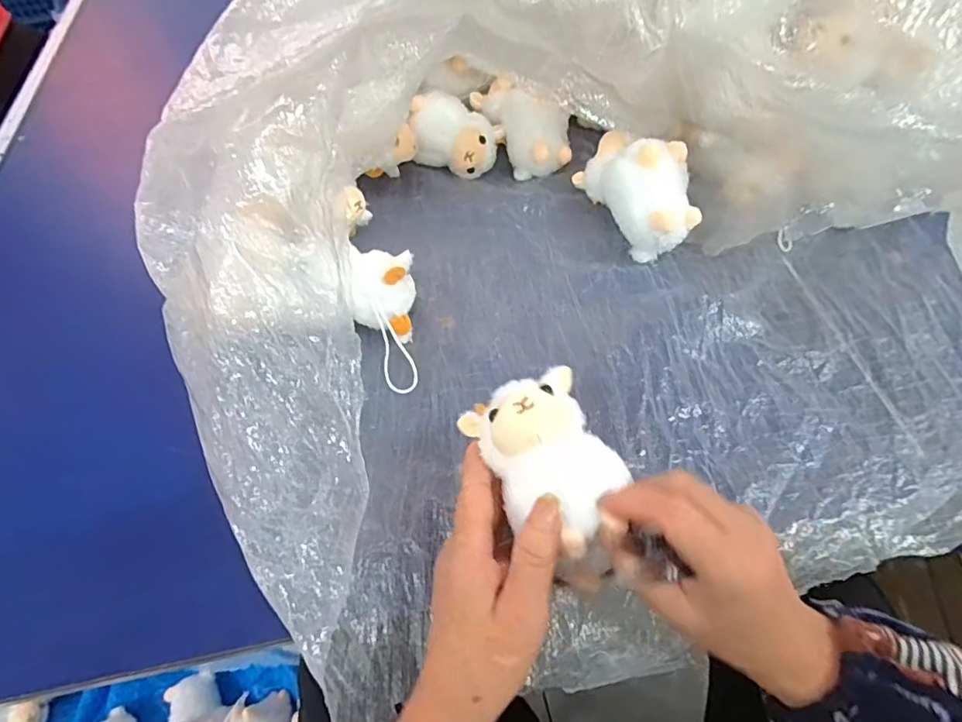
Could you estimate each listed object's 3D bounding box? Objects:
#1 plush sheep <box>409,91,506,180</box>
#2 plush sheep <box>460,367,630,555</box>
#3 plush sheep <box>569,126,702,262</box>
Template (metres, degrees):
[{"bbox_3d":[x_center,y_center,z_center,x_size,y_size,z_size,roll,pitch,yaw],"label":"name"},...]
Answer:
[{"bbox_3d":[-0.024,-0.221,0.523,0.084,0.057,0.057,21,60,16],"label":"plush sheep"},{"bbox_3d":[0.039,0.056,0.297,0.069,0.060,0.093,-25,93,-29],"label":"plush sheep"},{"bbox_3d":[0.134,-0.144,0.452,0.061,0.081,0.118,-21,58,-11],"label":"plush sheep"}]

